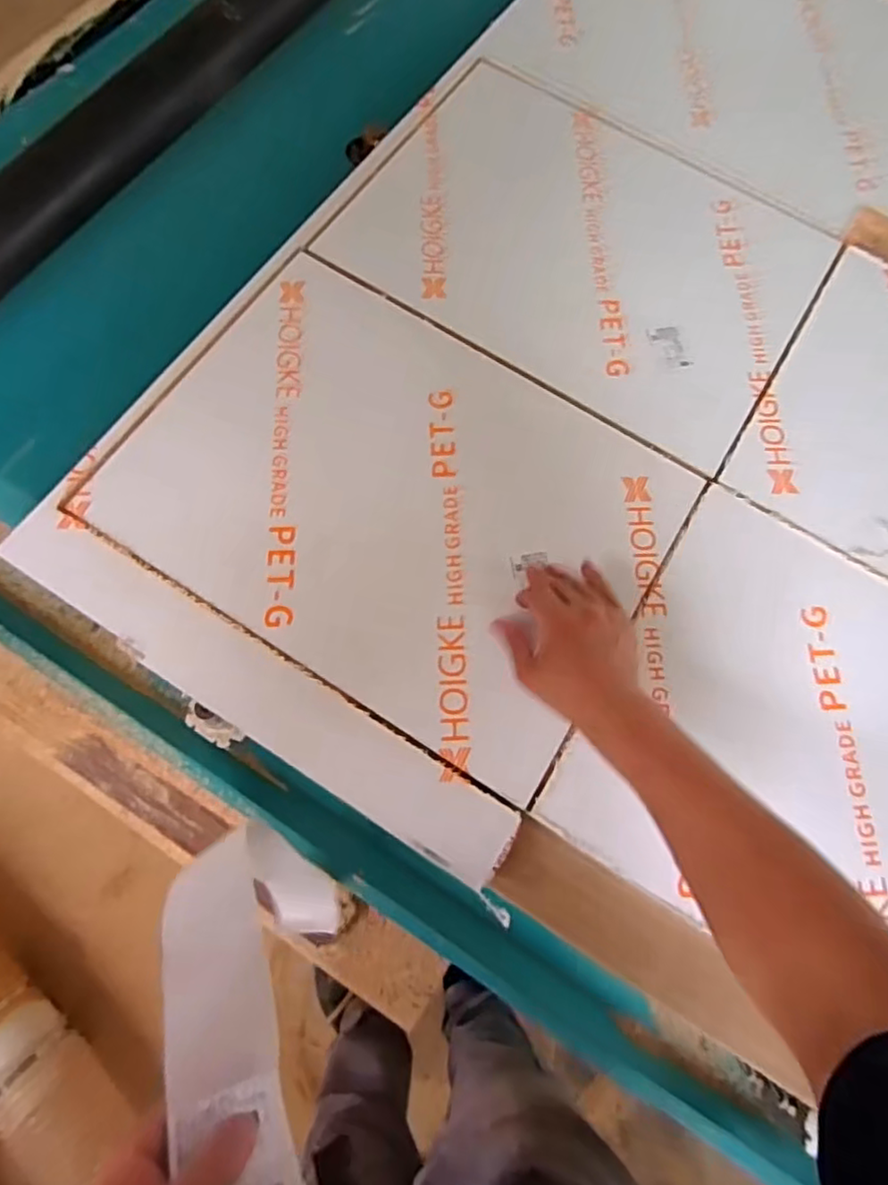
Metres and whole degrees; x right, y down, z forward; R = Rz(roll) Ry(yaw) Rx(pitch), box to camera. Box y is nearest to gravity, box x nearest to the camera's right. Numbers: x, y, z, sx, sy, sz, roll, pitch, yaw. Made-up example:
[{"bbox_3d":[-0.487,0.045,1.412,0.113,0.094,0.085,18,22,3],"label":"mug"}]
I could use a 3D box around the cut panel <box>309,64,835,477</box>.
[{"bbox_3d":[0.154,-0.369,0.666,0.455,0.011,0.340,32,74,8],"label":"cut panel"}]

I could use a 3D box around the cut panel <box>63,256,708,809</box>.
[{"bbox_3d":[-0.041,-0.088,0.572,0.459,0.010,0.341,32,74,7],"label":"cut panel"}]

